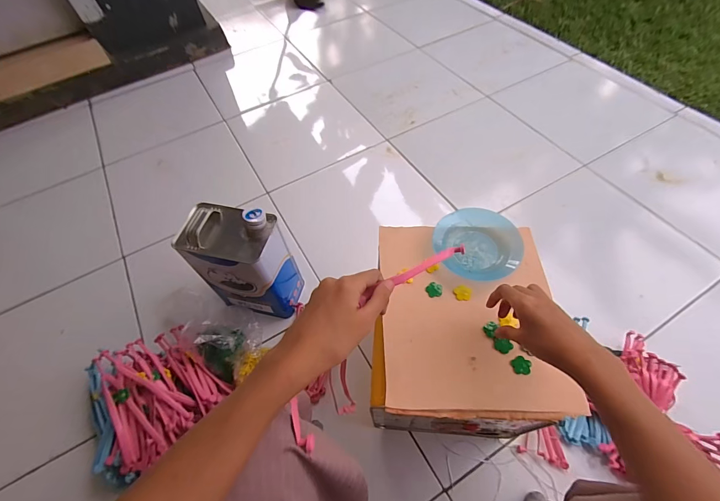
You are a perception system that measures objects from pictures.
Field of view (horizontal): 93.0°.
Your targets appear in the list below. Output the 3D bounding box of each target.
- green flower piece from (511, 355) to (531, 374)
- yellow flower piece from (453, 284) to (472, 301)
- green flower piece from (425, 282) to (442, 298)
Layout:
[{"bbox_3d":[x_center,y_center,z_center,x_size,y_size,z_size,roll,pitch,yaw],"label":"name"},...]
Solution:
[{"bbox_3d":[0.207,0.147,0.436,0.021,0.005,0.022,-2,57,3],"label":"green flower piece"},{"bbox_3d":[0.149,0.062,0.499,0.024,0.004,0.023,-2,57,3],"label":"yellow flower piece"},{"bbox_3d":[0.110,0.058,0.506,0.024,0.004,0.023,-2,57,3],"label":"green flower piece"}]

